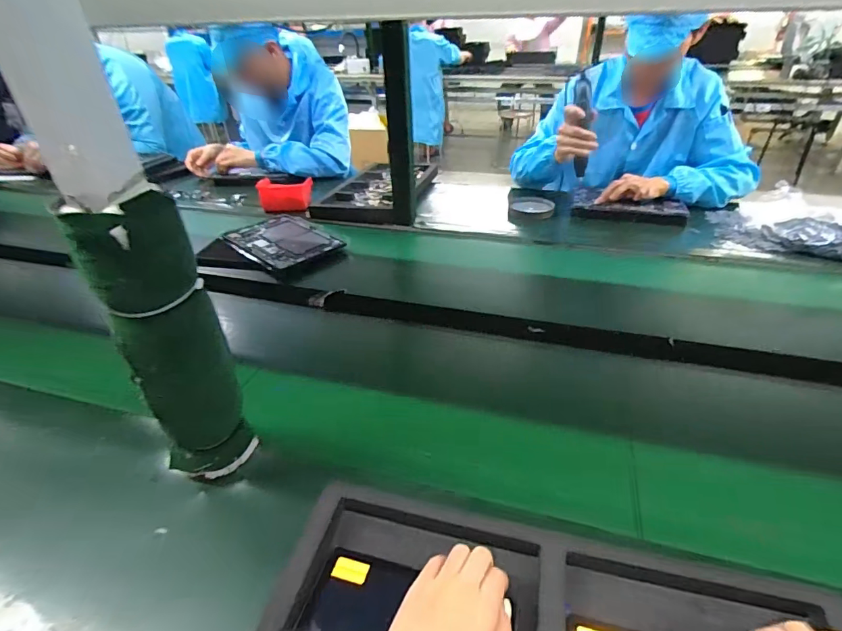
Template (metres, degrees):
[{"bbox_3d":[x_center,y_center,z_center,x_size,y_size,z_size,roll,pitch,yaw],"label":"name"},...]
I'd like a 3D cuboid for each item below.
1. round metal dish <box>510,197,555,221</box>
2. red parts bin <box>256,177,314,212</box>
[{"bbox_3d":[0.275,-0.267,1.073,0.102,0.016,0.094,7,36,12],"label":"round metal dish"},{"bbox_3d":[-0.332,-0.304,1.076,0.122,0.056,0.090,-5,35,-3],"label":"red parts bin"}]

